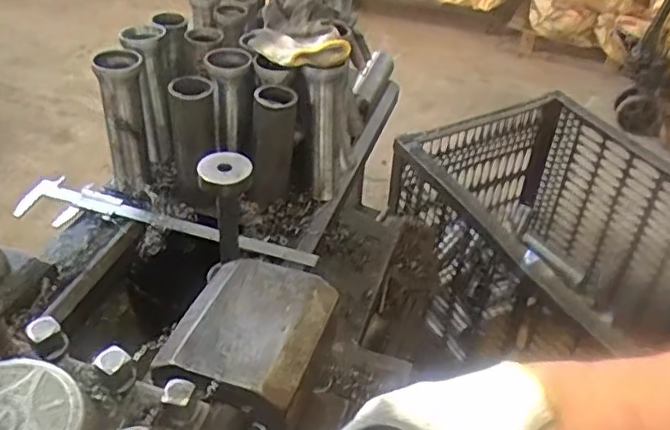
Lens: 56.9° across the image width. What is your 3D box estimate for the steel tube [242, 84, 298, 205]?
[{"bbox_3d":[-0.081,-0.084,0.786,0.055,0.144,0.063,19,42,18],"label":"steel tube"}]

